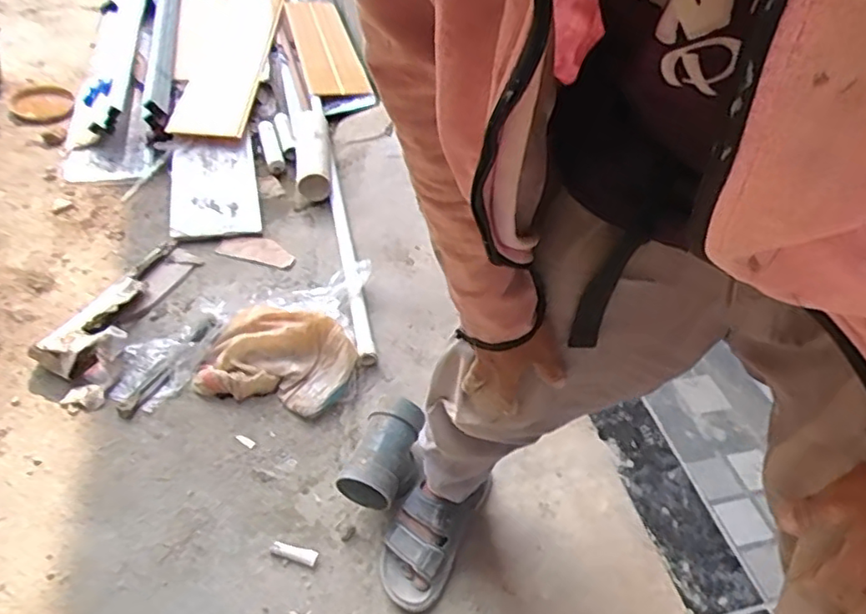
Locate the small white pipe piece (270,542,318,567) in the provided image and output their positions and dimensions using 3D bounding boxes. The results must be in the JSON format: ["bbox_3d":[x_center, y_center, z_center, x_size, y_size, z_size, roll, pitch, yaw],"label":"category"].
[{"bbox_3d":[-0.220,0.390,0.997,0.073,0.008,0.025,15,43,8],"label":"small white pipe piece"}]

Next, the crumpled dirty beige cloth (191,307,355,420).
[{"bbox_3d":[-0.301,0.093,1.235,0.272,0.068,0.223,12,43,6],"label":"crumpled dirty beige cloth"}]

